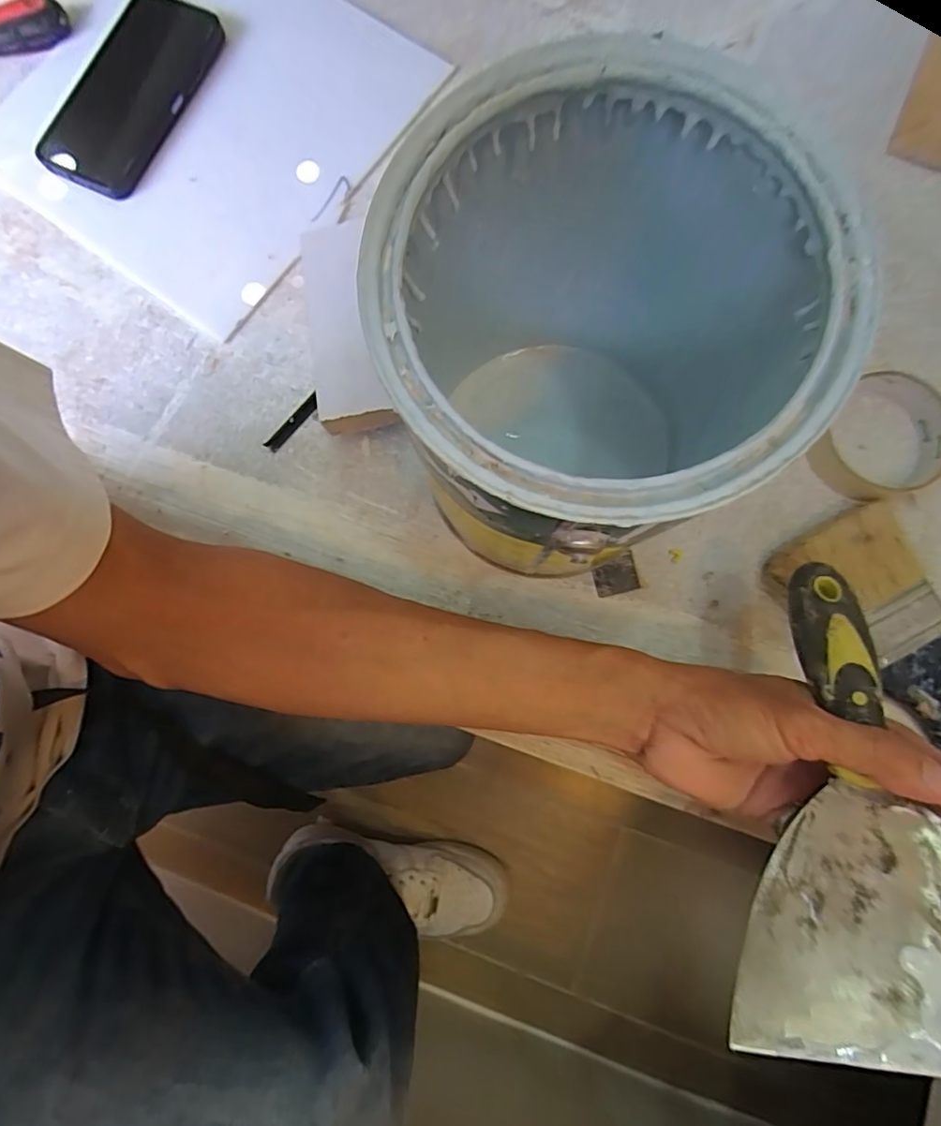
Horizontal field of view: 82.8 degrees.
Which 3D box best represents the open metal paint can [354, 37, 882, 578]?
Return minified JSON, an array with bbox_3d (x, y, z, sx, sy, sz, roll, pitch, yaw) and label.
[{"bbox_3d":[0.055,-0.083,0.270,0.179,0.215,0.168,0,82,2],"label":"open metal paint can"}]

